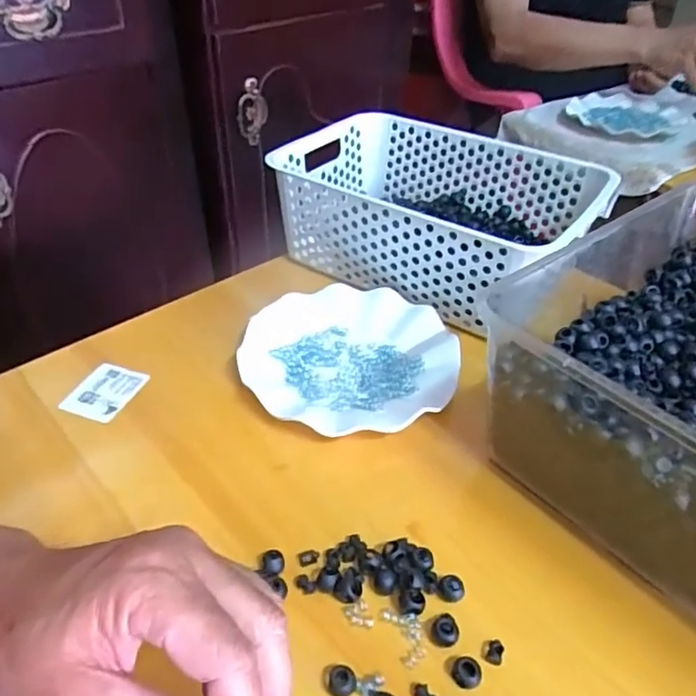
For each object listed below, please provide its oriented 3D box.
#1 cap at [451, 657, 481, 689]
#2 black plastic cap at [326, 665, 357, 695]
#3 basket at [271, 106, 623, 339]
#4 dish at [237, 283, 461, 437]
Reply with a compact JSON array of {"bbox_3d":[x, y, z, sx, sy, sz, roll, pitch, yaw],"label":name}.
[{"bbox_3d":[0.065,0.178,0.325,0.015,0.010,0.013,14,41,14],"label":"cap"},{"bbox_3d":[-0.004,0.181,0.322,0.017,0.011,0.014,11,41,10],"label":"black plastic cap"},{"bbox_3d":[0.091,-0.142,0.631,0.310,0.109,0.208,26,46,26],"label":"basket"},{"bbox_3d":[0.002,0.008,0.521,0.179,0.030,0.181,1,40,-1],"label":"dish"}]

